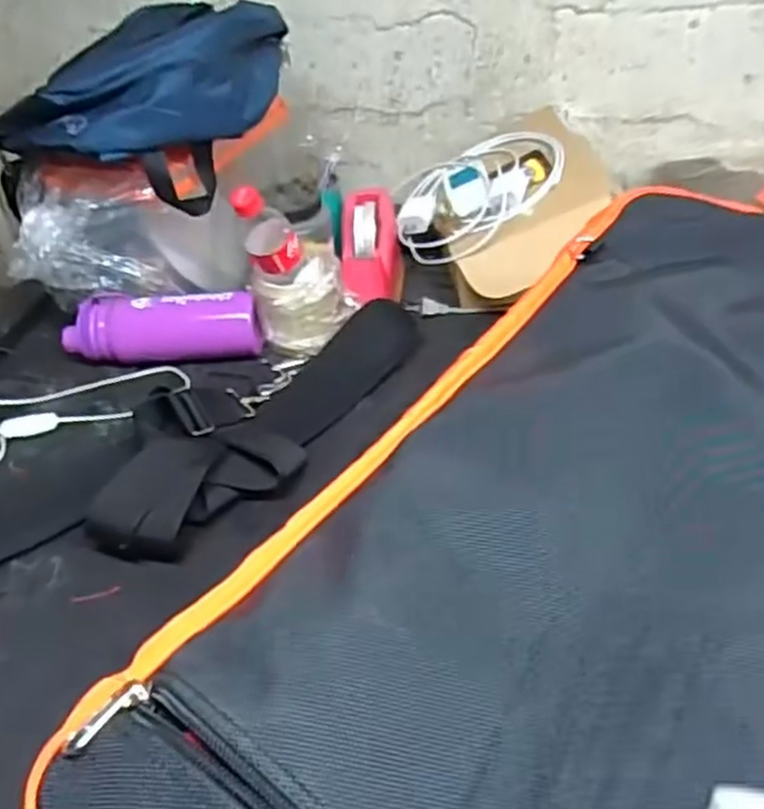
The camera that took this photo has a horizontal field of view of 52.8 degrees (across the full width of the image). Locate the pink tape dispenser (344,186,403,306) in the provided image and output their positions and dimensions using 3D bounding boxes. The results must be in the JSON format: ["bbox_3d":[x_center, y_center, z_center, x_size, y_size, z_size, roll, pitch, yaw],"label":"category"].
[{"bbox_3d":[-0.009,-0.194,0.986,0.080,0.097,0.177,-6,39,1],"label":"pink tape dispenser"}]

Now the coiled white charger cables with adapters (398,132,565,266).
[{"bbox_3d":[0.116,-0.288,1.044,0.249,0.056,0.248,12,54,38],"label":"coiled white charger cables with adapters"}]

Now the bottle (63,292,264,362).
[{"bbox_3d":[-0.264,-0.097,0.944,0.238,0.071,0.080,-5,38,0],"label":"bottle"}]

